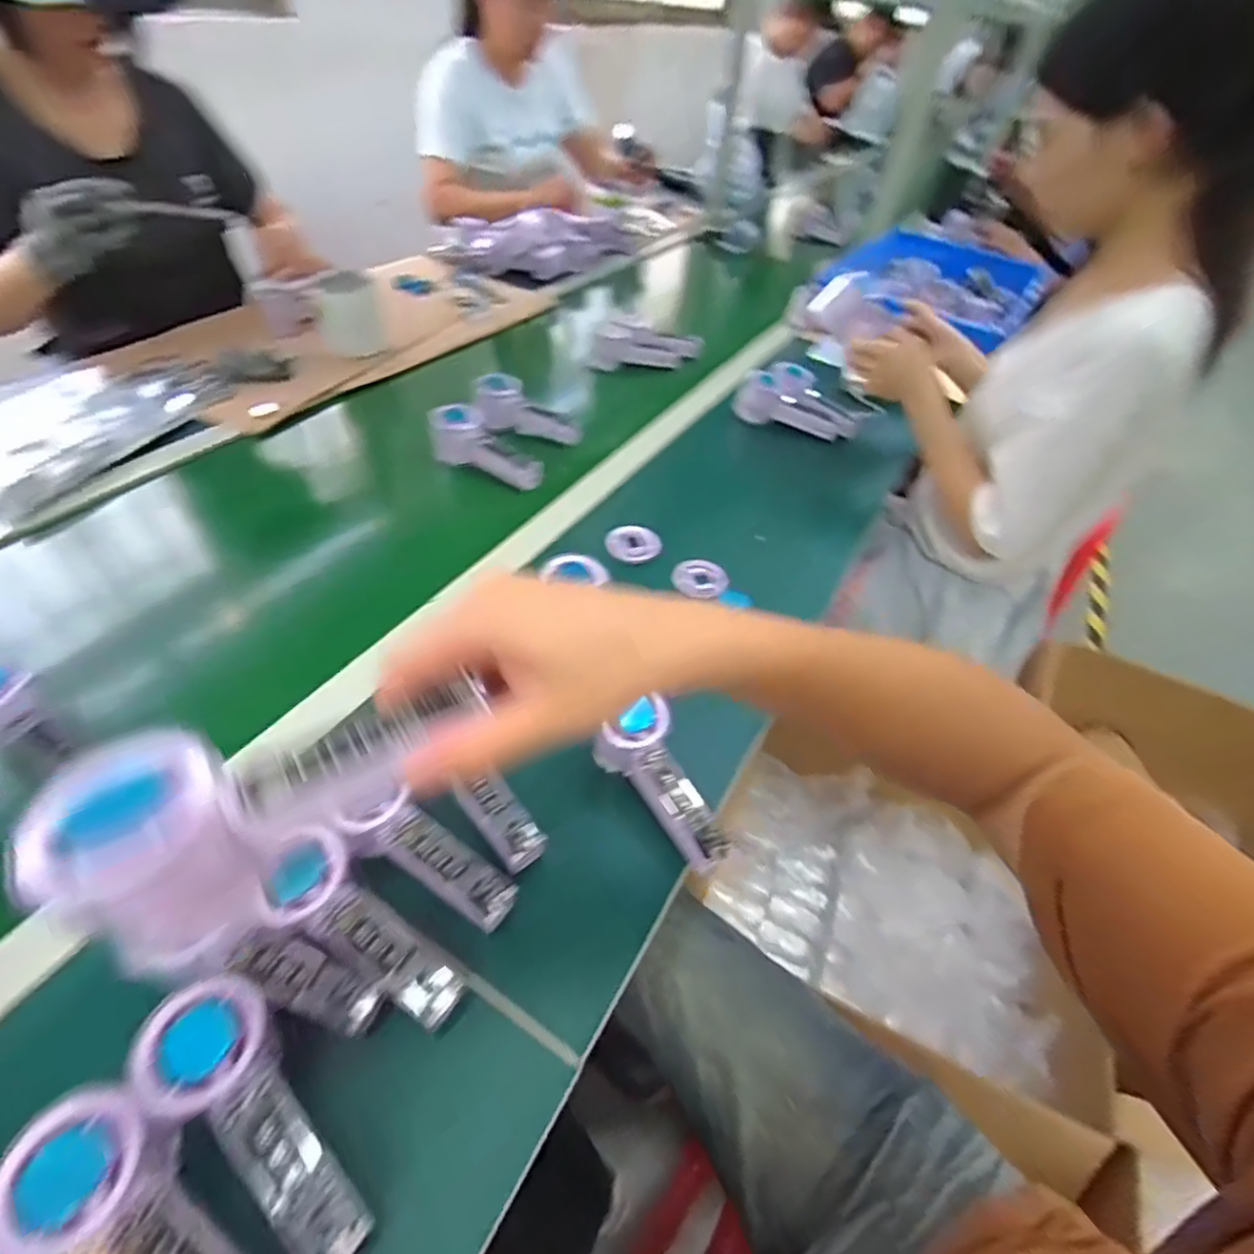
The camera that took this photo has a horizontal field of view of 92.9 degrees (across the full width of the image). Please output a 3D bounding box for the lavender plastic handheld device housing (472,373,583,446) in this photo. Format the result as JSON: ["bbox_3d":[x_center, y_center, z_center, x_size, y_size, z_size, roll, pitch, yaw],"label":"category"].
[{"bbox_3d":[-0.138,-0.281,0.805,0.154,0.066,0.044,23,46,-9],"label":"lavender plastic handheld device housing"}]

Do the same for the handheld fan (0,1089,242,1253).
[{"bbox_3d":[-0.215,0.279,0.275,0.148,0.041,0.054,36,51,5],"label":"handheld fan"}]

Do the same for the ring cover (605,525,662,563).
[{"bbox_3d":[0.008,-0.094,0.669,0.061,0.011,0.053,3,46,-4],"label":"ring cover"}]

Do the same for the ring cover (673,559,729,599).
[{"bbox_3d":[0.079,-0.052,0.647,0.058,0.014,0.057,10,46,3],"label":"ring cover"}]

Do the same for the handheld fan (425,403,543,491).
[{"bbox_3d":[-0.177,-0.221,0.756,0.159,0.056,0.059,34,51,7],"label":"handheld fan"}]

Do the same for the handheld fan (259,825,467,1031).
[{"bbox_3d":[-0.161,0.181,0.361,0.143,0.032,0.048,41,52,3],"label":"handheld fan"}]

